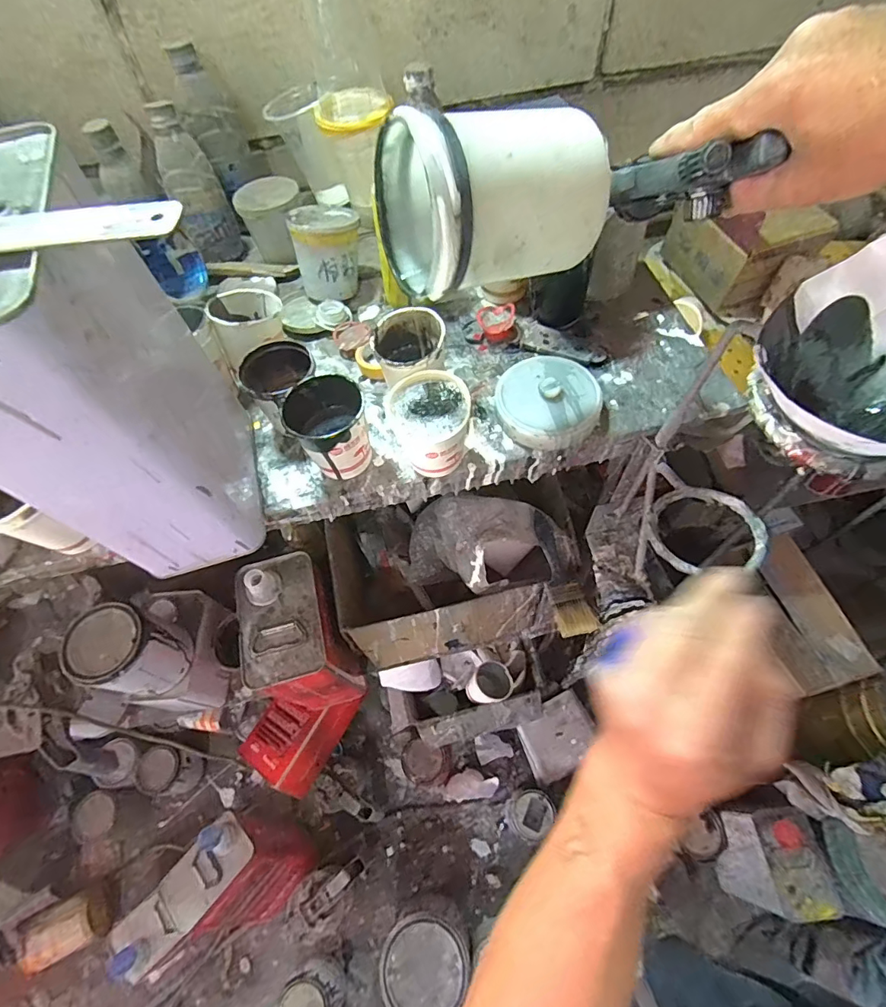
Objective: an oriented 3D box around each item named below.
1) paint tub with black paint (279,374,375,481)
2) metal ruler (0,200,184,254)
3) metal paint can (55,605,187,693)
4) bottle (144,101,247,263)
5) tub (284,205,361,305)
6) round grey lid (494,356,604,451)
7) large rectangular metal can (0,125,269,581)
[{"bbox_3d":[-0.100,-0.065,0.440,0.068,0.076,0.066,-1,61,2],"label":"paint tub with black paint"},{"bbox_3d":[-0.217,-0.123,0.224,0.188,0.005,0.026,-4,66,1],"label":"metal ruler"},{"bbox_3d":[-0.440,0.209,0.679,0.106,0.127,0.103,-1,61,2],"label":"metal paint can"},{"bbox_3d":[-0.303,-0.383,0.591,0.064,0.145,0.064,-25,63,-11],"label":"bottle"},{"bbox_3d":[-0.132,-0.290,0.555,0.072,0.082,0.074,-1,61,2],"label":"tub"},{"bbox_3d":[0.101,-0.100,0.465,0.095,0.028,0.097,-1,61,2],"label":"round grey lid"},{"bbox_3d":[-0.239,-0.074,0.345,0.108,0.264,0.169,-15,61,-6],"label":"large rectangular metal can"}]

